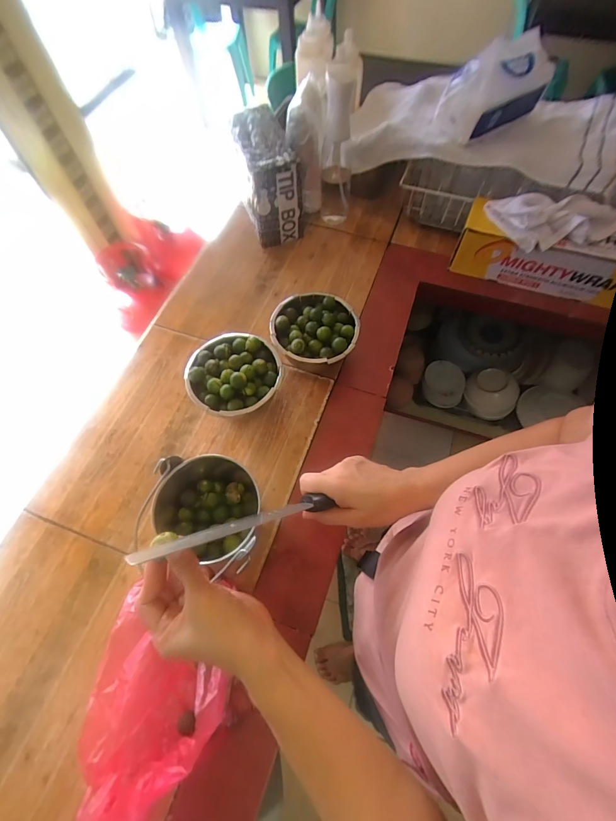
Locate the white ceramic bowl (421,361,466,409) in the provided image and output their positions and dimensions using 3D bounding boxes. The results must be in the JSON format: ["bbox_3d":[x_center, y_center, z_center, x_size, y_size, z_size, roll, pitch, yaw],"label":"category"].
[{"bbox_3d":[0.498,-0.102,1.326,0.130,0.088,0.161,1,64,1],"label":"white ceramic bowl"}]

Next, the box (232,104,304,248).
[{"bbox_3d":[-0.099,-0.525,0.826,0.120,0.196,0.227,-25,66,-11],"label":"box"}]

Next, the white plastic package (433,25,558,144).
[{"bbox_3d":[0.366,-0.640,0.694,0.183,0.118,0.110,-29,67,-13],"label":"white plastic package"}]

